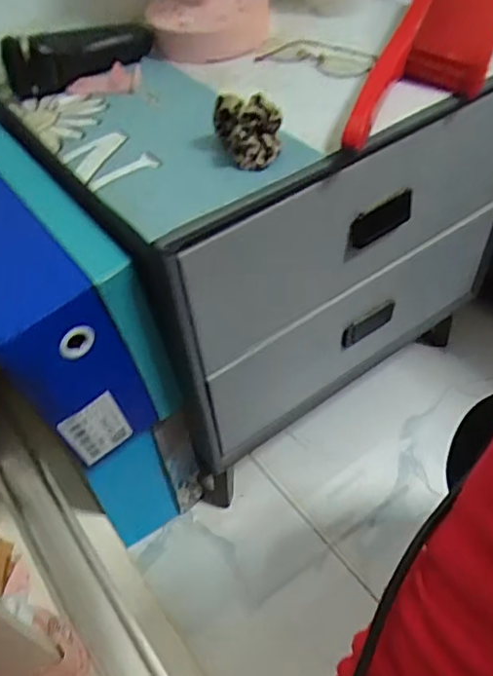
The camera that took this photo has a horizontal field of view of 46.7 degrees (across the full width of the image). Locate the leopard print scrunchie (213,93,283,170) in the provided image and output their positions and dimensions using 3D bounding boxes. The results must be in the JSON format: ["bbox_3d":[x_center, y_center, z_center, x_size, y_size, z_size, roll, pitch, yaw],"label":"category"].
[{"bbox_3d":[0.001,-0.169,0.456,0.051,0.044,0.053,-7,49,-1],"label":"leopard print scrunchie"}]

